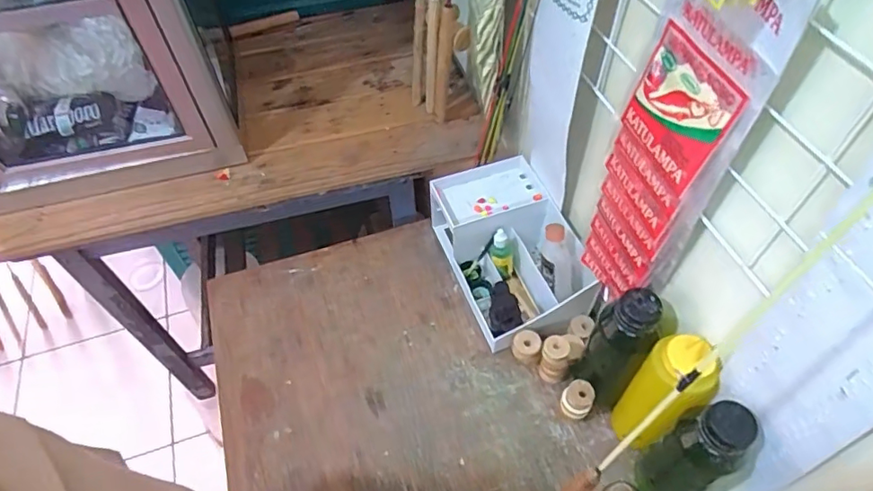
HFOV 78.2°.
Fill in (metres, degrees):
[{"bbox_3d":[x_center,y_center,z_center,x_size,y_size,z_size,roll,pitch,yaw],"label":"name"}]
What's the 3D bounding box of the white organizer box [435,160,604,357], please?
[{"bbox_3d":[0.101,0.004,0.733,0.146,0.118,0.236,-17,55,-11],"label":"white organizer box"}]

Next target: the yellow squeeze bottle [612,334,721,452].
[{"bbox_3d":[0.232,0.156,0.558,0.063,0.192,0.063,-31,57,-20],"label":"yellow squeeze bottle"}]

